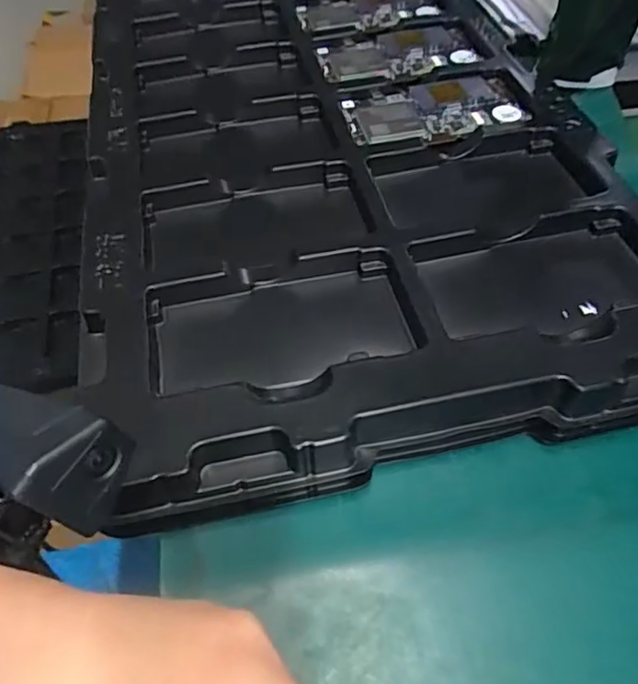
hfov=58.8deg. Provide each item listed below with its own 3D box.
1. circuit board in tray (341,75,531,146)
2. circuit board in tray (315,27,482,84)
[{"bbox_3d":[0.083,-0.167,0.406,0.127,0.005,0.069,-11,53,-10],"label":"circuit board in tray"},{"bbox_3d":[0.064,-0.235,0.456,0.121,0.005,0.075,-11,53,-10],"label":"circuit board in tray"}]

